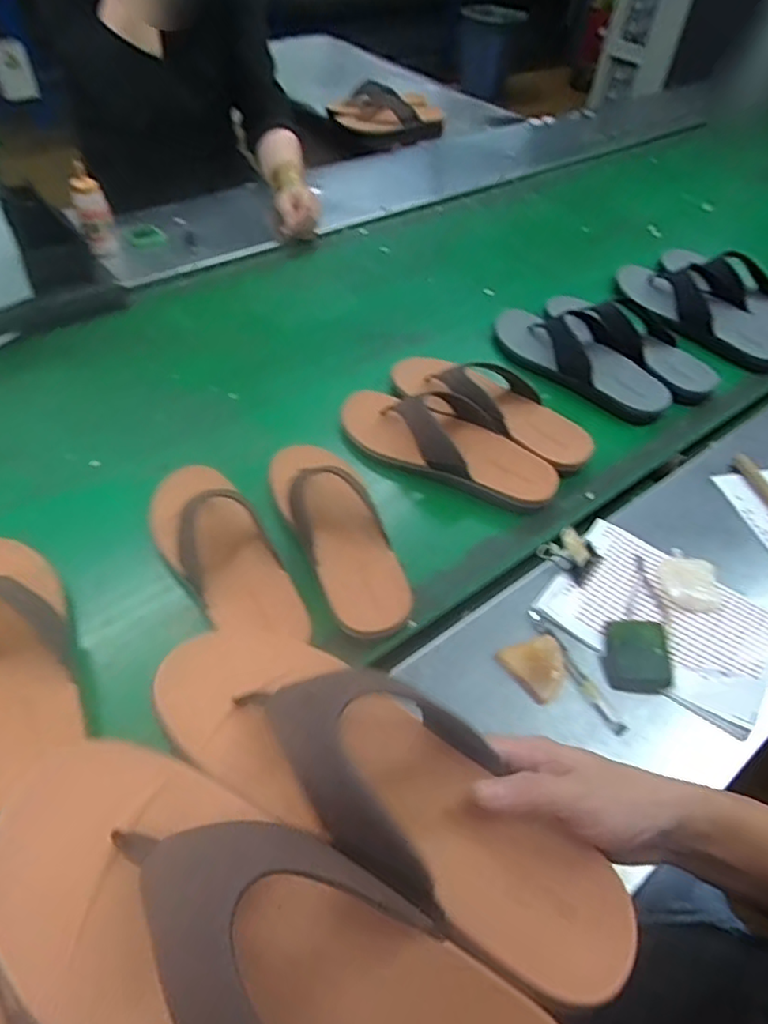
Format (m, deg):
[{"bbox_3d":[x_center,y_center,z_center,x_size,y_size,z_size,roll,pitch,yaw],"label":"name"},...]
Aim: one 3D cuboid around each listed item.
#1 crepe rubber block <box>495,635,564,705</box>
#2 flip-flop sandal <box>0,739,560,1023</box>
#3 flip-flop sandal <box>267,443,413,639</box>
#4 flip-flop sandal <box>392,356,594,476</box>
[{"bbox_3d":[0.143,0.141,0.565,0.051,0.016,0.058,-28,55,-28],"label":"crepe rubber block"},{"bbox_3d":[-0.037,0.192,0.252,0.276,0.047,0.100,29,50,2],"label":"flip-flop sandal"},{"bbox_3d":[-0.050,0.012,0.644,0.095,0.075,0.257,-13,49,-16],"label":"flip-flop sandal"},{"bbox_3d":[0.138,-0.151,0.785,0.278,0.058,0.110,25,50,17],"label":"flip-flop sandal"}]

